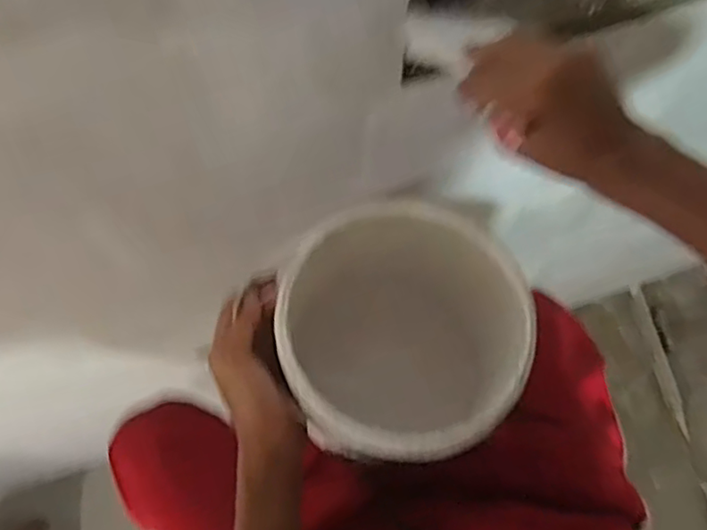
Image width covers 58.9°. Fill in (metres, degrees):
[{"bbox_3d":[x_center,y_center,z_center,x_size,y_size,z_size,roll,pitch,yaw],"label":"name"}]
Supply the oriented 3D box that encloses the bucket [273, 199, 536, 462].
[{"bbox_3d":[0.038,0.056,0.504,0.176,0.153,0.180,0,74,1],"label":"bucket"}]

